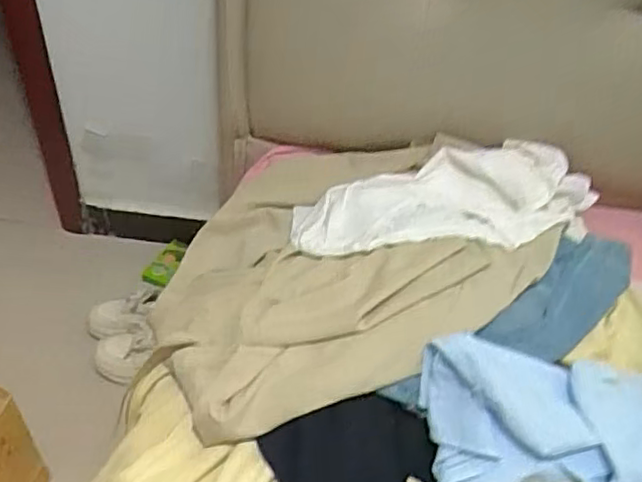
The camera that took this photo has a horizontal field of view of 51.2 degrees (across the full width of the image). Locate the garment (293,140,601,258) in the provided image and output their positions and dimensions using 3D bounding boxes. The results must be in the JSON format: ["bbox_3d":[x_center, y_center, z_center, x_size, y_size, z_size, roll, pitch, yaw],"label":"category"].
[{"bbox_3d":[0.189,-0.048,0.975,0.457,0.092,0.199,-3,44,-7],"label":"garment"}]

